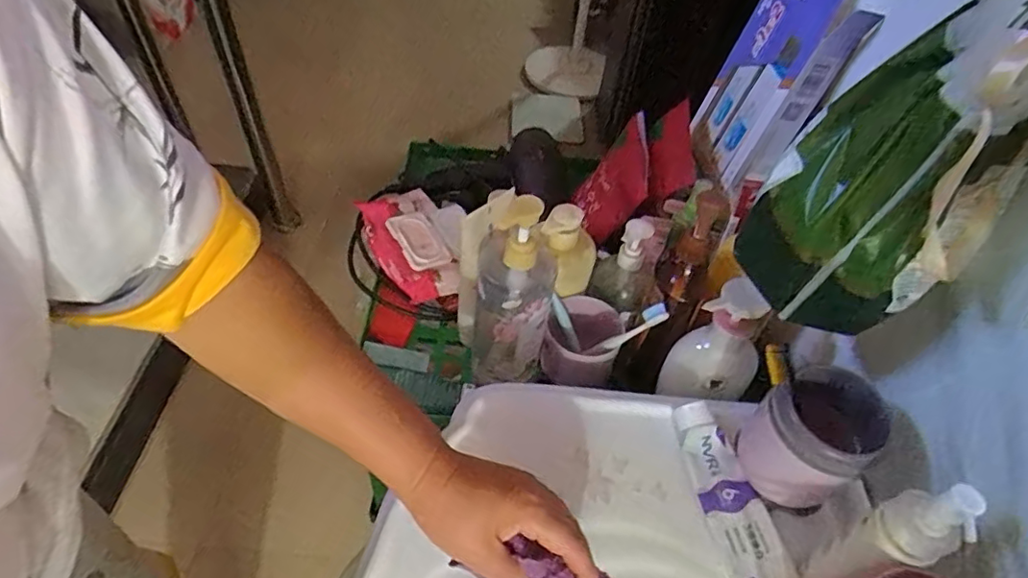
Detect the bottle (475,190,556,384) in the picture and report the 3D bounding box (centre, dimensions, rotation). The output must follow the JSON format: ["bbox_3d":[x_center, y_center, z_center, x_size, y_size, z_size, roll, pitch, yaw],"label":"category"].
[{"bbox_3d":[0.000,-0.004,0.581,0.081,0.204,0.096,11,50,4],"label":"bottle"}]

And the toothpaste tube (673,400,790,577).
[{"bbox_3d":[0.192,0.190,0.489,0.051,0.032,0.194,-7,51,-11],"label":"toothpaste tube"}]

